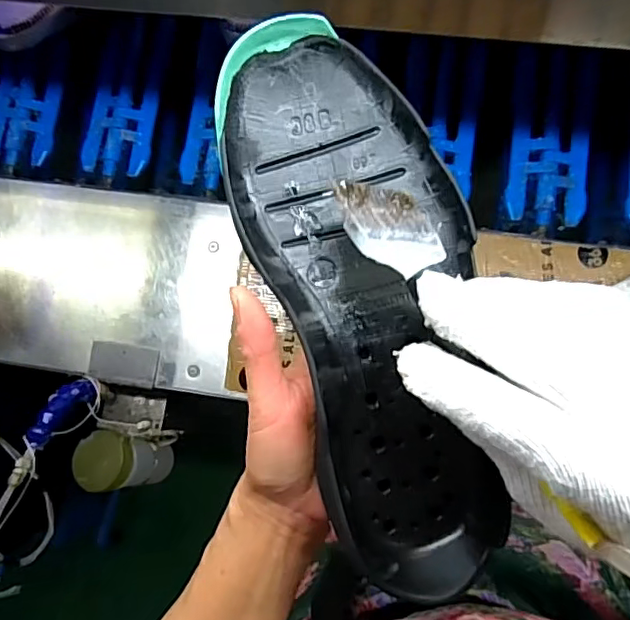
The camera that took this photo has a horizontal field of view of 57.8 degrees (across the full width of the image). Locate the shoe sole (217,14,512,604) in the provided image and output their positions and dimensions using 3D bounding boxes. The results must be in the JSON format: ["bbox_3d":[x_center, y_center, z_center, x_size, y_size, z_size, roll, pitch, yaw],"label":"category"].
[{"bbox_3d":[0.028,-0.001,0.266,0.097,0.027,0.260,-15,91,3],"label":"shoe sole"}]

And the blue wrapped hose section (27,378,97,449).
[{"bbox_3d":[-0.280,0.109,0.632,0.021,0.112,0.029,11,115,7],"label":"blue wrapped hose section"}]

